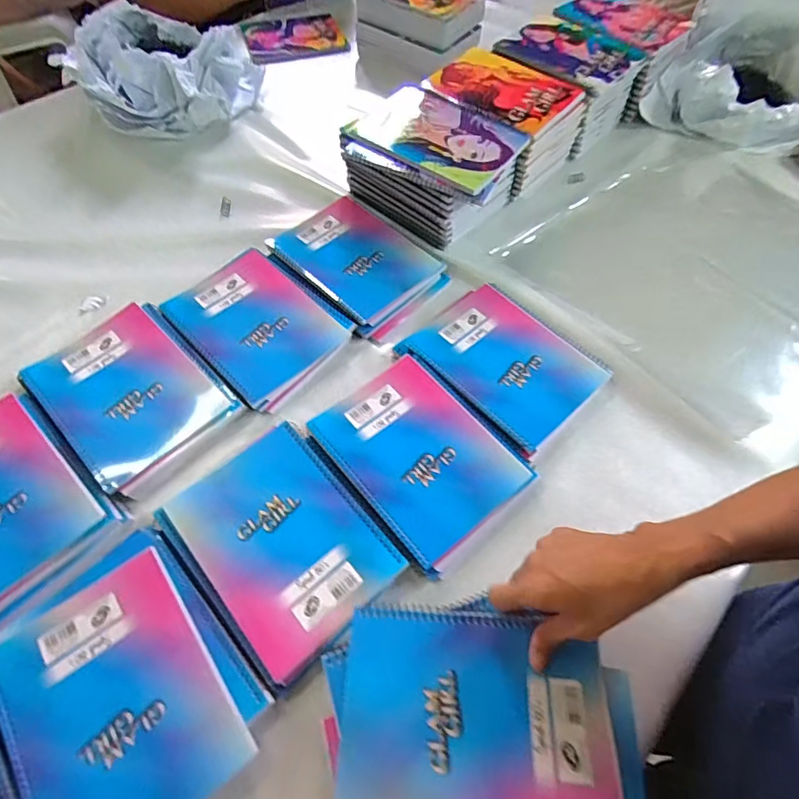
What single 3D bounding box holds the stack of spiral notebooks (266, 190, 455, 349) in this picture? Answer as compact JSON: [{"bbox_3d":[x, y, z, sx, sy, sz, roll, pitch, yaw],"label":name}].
[{"bbox_3d":[-0.054,-0.186,0.650,0.222,0.027,0.153,39,63,19],"label":"stack of spiral notebooks"}]

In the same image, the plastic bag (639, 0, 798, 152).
[{"bbox_3d":[0.622,-0.581,0.849,0.284,0.174,0.314,29,62,15],"label":"plastic bag"}]

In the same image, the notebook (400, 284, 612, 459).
[{"bbox_3d":[0.122,-0.043,0.573,0.158,0.024,0.203,-38,67,-25],"label":"notebook"}]

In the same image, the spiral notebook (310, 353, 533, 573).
[{"bbox_3d":[0.021,0.053,0.505,0.151,0.011,0.204,-36,66,-24],"label":"spiral notebook"}]

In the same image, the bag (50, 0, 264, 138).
[{"bbox_3d":[-0.408,-0.557,0.816,0.250,0.114,0.280,24,59,11],"label":"bag"}]

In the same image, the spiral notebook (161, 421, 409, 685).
[{"bbox_3d":[-0.111,0.131,0.456,0.151,0.013,0.200,-35,66,-23],"label":"spiral notebook"}]

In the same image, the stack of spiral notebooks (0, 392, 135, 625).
[{"bbox_3d":[-0.394,0.104,0.471,0.218,0.026,0.157,39,63,19],"label":"stack of spiral notebooks"}]

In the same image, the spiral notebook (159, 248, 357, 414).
[{"bbox_3d":[-0.173,-0.096,0.593,0.205,0.019,0.163,38,62,19],"label":"spiral notebook"}]

